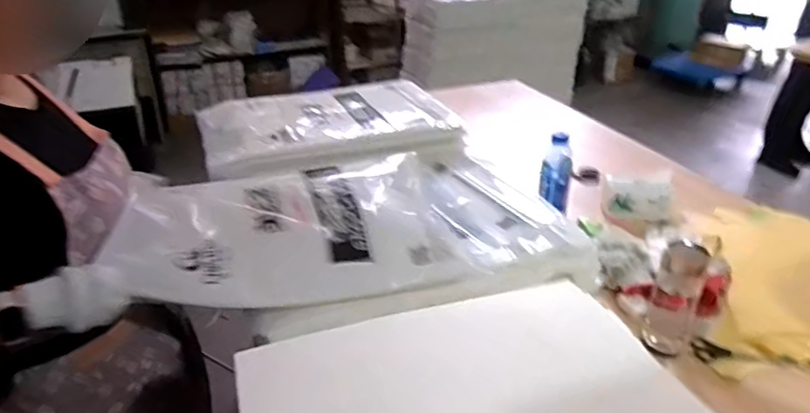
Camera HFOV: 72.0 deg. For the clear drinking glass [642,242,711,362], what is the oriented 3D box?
[{"bbox_3d":[0.428,0.146,0.889,0.070,0.174,0.053,15,33,25],"label":"clear drinking glass"}]

